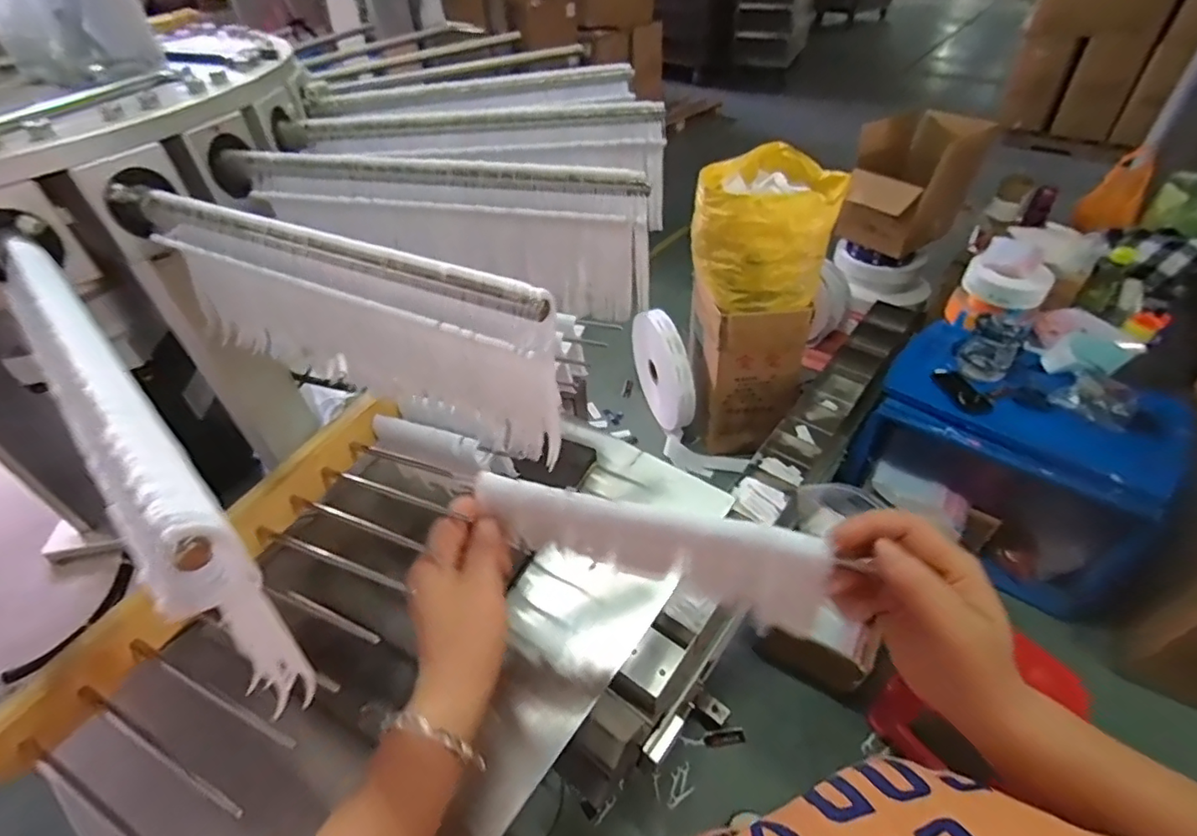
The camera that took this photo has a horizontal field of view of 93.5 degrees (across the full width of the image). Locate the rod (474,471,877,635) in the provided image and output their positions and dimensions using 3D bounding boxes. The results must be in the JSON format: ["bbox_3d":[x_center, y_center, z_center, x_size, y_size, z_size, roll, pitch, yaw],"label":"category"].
[{"bbox_3d":[0.028,0.080,0.346,0.207,0.063,0.012,10,30,15],"label":"rod"}]

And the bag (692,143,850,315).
[{"bbox_3d":[0.458,-0.536,1.578,0.375,0.302,0.409,11,46,15],"label":"bag"}]

